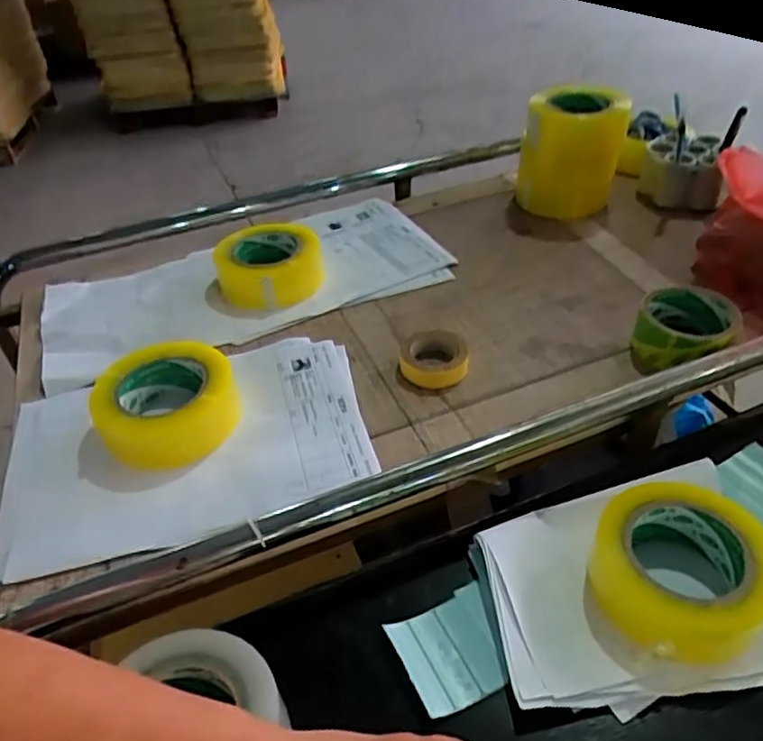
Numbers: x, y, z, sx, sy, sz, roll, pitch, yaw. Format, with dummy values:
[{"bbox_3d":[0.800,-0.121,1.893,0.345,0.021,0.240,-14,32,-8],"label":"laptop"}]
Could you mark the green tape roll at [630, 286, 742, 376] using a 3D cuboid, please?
[{"bbox_3d":[0.303,-0.036,0.639,0.091,0.047,0.107,23,48,28],"label":"green tape roll"}]

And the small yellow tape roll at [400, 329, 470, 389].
[{"bbox_3d":[0.054,-0.013,0.642,0.066,0.025,0.059,-8,41,-3],"label":"small yellow tape roll"}]

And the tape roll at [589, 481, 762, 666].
[{"bbox_3d":[0.217,0.145,0.469,0.122,0.051,0.120,-3,41,3],"label":"tape roll"}]

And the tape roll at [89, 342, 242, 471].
[{"bbox_3d":[-0.203,0.030,0.597,0.124,0.052,0.113,-3,41,3],"label":"tape roll"}]

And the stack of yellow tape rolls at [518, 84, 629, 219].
[{"bbox_3d":[0.260,-0.302,0.875,0.125,0.156,0.125,7,42,14],"label":"stack of yellow tape rolls"}]

